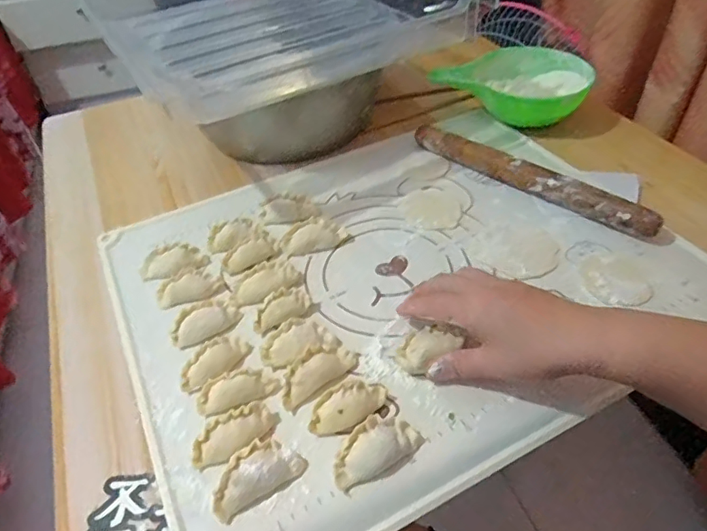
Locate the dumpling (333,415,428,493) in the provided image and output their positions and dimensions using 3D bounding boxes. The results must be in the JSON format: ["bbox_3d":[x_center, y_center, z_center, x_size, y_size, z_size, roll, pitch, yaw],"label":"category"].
[{"bbox_3d":[0.015,0.125,0.358,0.064,0.022,0.032,-25,49,-22],"label":"dumpling"}]

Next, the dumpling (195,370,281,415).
[{"bbox_3d":[-0.088,0.095,0.397,0.060,0.017,0.024,-15,46,-13],"label":"dumpling"}]

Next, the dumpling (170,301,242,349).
[{"bbox_3d":[-0.127,0.047,0.448,0.057,0.016,0.032,-36,53,-29],"label":"dumpling"}]

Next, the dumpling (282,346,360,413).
[{"bbox_3d":[-0.027,0.082,0.406,0.069,0.020,0.029,-33,52,-27],"label":"dumpling"}]

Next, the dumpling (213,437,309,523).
[{"bbox_3d":[-0.065,0.139,0.350,0.063,0.023,0.030,-26,49,-23],"label":"dumpling"}]

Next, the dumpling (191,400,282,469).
[{"bbox_3d":[-0.085,0.119,0.373,0.062,0.019,0.024,-27,50,-23],"label":"dumpling"}]

